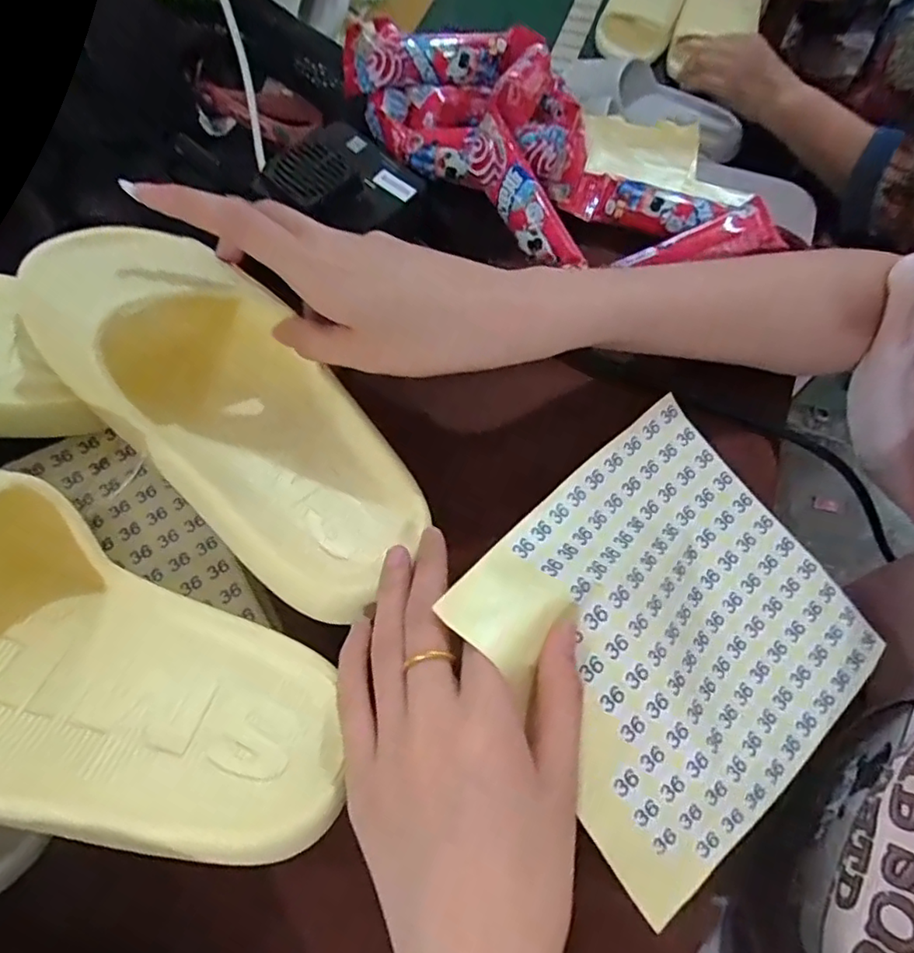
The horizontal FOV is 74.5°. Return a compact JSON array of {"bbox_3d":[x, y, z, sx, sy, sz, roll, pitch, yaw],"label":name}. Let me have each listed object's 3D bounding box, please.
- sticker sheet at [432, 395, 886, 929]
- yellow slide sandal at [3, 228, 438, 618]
[{"bbox_3d":[0.096,0.063,0.259,0.166,0.020,0.151,-37,88,-29],"label":"sticker sheet"},{"bbox_3d":[-0.106,-0.041,0.274,0.091,0.067,0.223,-42,83,-17],"label":"yellow slide sandal"}]

